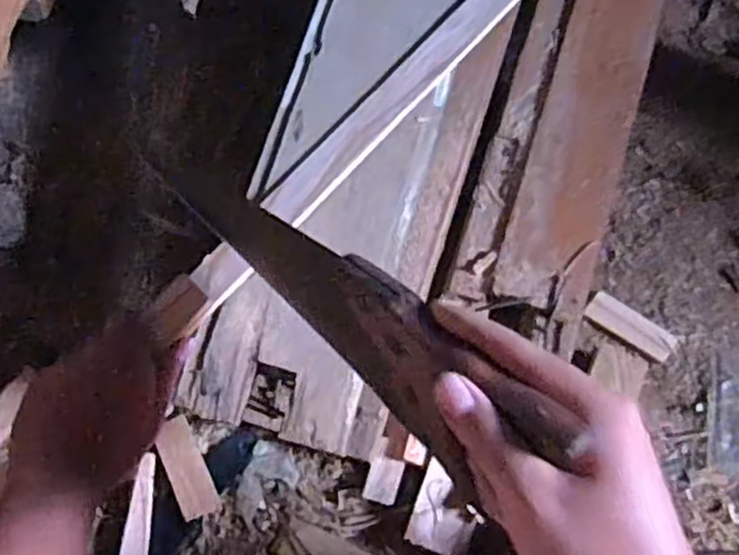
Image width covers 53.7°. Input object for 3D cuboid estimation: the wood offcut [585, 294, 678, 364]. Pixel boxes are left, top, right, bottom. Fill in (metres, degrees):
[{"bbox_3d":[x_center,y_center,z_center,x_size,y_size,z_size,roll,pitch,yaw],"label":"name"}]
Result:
[{"bbox_3d":[0.270,0.050,0.753,0.093,0.008,0.036,30,64,12],"label":"wood offcut"}]

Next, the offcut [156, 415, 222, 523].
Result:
[{"bbox_3d":[-0.165,0.171,0.659,0.034,0.008,0.094,-22,66,-15],"label":"offcut"}]

